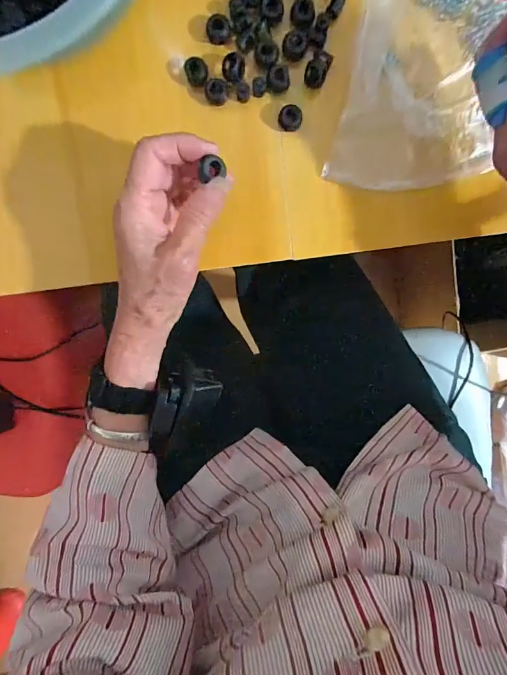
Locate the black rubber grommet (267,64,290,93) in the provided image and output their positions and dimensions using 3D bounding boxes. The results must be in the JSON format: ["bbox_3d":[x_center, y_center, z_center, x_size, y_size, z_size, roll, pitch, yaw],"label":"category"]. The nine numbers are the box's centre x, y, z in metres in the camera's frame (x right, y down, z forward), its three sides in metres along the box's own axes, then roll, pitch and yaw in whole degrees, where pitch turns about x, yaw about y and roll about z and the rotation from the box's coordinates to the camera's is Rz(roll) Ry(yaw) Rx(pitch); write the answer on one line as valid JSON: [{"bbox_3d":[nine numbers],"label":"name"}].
[{"bbox_3d":[0.018,-0.190,0.277,0.017,0.007,0.016,-1,100,0],"label":"black rubber grommet"}]

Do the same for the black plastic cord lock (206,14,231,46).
[{"bbox_3d":[-0.025,-0.221,0.271,0.017,0.008,0.015,2,100,0],"label":"black plastic cord lock"}]

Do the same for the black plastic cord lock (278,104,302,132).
[{"bbox_3d":[0.028,-0.164,0.282,0.017,0.010,0.016,0,100,0],"label":"black plastic cord lock"}]

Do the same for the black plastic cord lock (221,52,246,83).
[{"bbox_3d":[-0.014,-0.198,0.276,0.017,0.010,0.016,0,100,0],"label":"black plastic cord lock"}]

